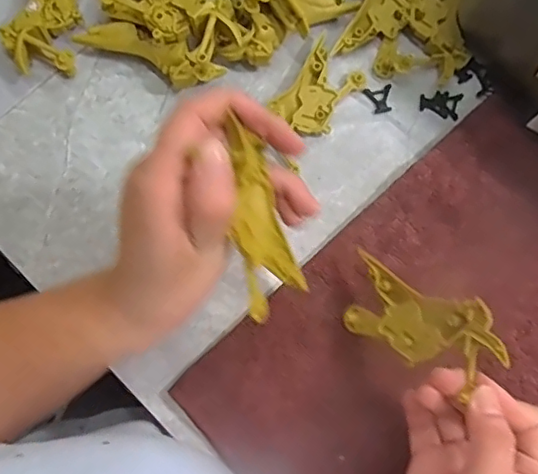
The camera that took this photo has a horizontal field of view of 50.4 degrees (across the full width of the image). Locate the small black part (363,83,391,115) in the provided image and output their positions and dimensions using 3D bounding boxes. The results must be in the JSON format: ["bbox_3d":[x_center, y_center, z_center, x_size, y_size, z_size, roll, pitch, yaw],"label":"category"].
[{"bbox_3d":[0.081,-0.100,0.413,0.020,0.004,0.020,-11,78,-3],"label":"small black part"}]

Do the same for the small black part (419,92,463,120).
[{"bbox_3d":[0.124,-0.097,0.413,0.029,0.004,0.020,15,78,3],"label":"small black part"}]

